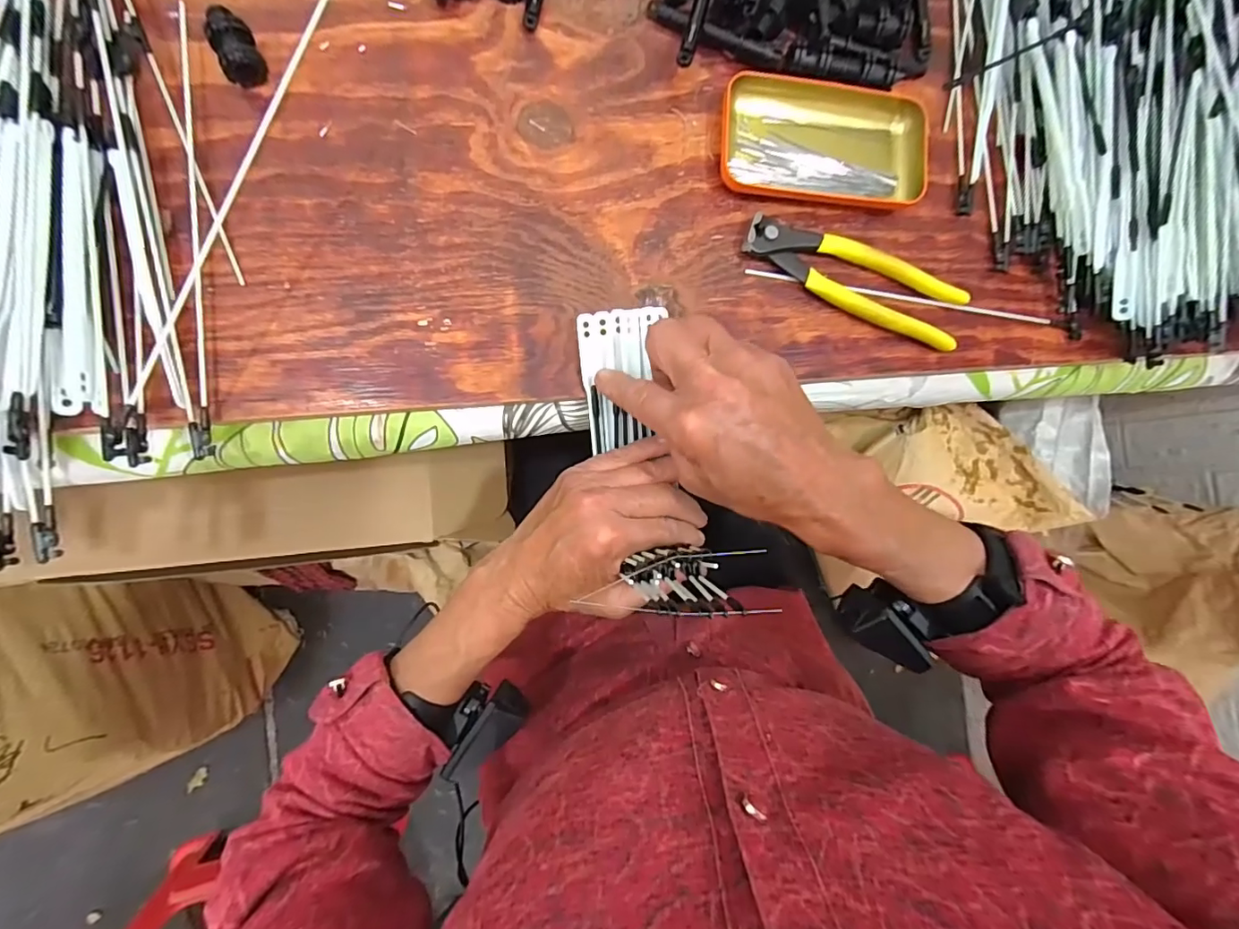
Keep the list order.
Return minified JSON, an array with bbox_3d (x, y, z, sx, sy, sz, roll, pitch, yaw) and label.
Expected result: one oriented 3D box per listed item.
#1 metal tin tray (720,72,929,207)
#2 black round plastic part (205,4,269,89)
[{"bbox_3d":[0.139,-0.223,0.361,0.144,0.017,0.081,1,89,-8],"label":"metal tin tray"},{"bbox_3d":[-0.225,-0.244,0.310,0.023,0.019,0.038,-23,92,-8],"label":"black round plastic part"}]

